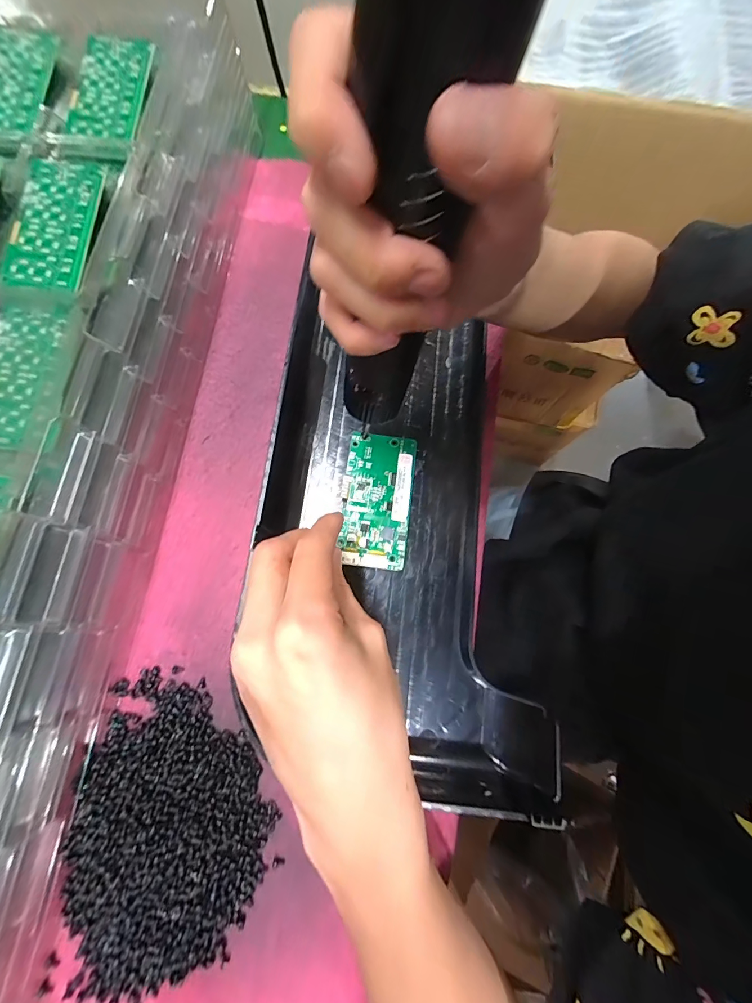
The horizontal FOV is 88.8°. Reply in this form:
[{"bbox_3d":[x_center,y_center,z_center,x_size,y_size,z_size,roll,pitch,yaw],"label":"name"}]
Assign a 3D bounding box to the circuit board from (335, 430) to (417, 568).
[{"bbox_3d":[0.001,-0.003,0.266,0.047,0.008,0.095,5,75,2],"label":"circuit board"}]

